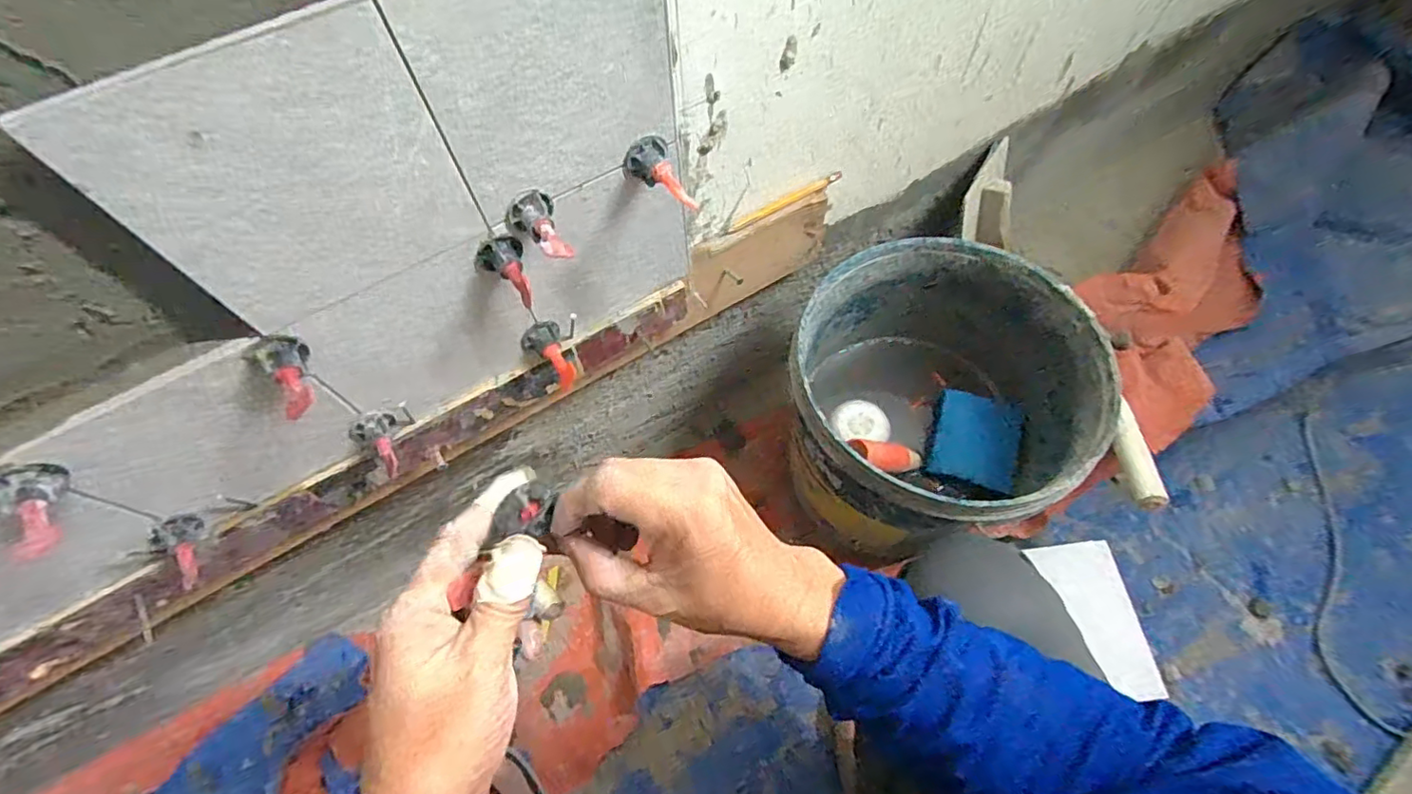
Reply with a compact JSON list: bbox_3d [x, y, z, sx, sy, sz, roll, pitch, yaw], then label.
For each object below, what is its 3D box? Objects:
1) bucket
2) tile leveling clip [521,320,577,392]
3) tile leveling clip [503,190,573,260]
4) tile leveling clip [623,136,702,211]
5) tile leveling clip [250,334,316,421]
[{"bbox_3d":[0.244,0.026,0.708,0.296,0.285,0.289,-1,63,1],"label":"bucket"},{"bbox_3d":[-0.128,-0.031,0.496,0.033,0.030,0.057,-28,65,-12],"label":"tile leveling clip"},{"bbox_3d":[-0.109,-0.109,0.390,0.033,0.028,0.049,-26,65,-11],"label":"tile leveling clip"},{"bbox_3d":[-0.032,-0.148,0.407,0.033,0.029,0.059,-23,64,-10],"label":"tile leveling clip"},{"bbox_3d":[-0.256,-0.014,0.364,0.027,0.023,0.048,-34,67,-15],"label":"tile leveling clip"}]

